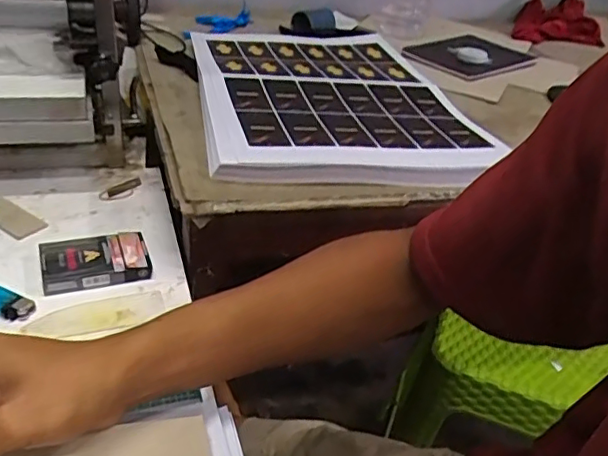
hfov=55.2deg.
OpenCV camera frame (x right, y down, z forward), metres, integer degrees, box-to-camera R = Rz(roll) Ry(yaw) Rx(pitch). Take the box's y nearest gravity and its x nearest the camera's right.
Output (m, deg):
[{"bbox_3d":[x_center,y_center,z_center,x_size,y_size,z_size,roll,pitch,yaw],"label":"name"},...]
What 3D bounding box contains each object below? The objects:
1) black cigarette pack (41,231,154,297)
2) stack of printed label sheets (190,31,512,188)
[{"bbox_3d":[-0.205,0.032,0.572,0.097,0.021,0.067,-10,37,-23],"label":"black cigarette pack"},{"bbox_3d":[0.033,-0.196,0.791,0.343,0.033,0.505,-1,34,-14],"label":"stack of printed label sheets"}]

